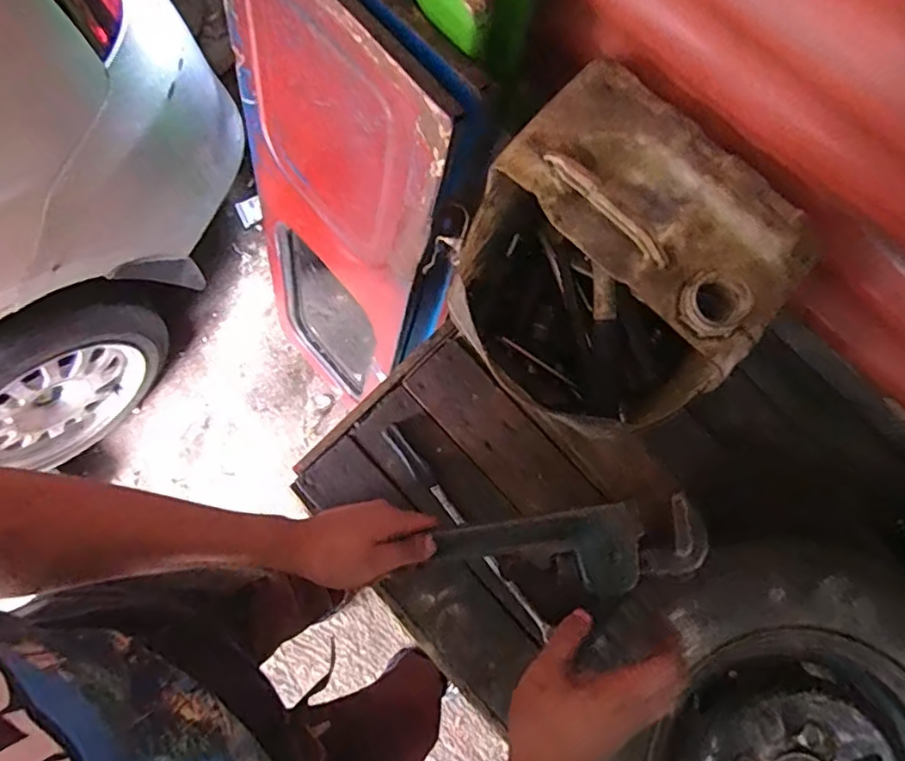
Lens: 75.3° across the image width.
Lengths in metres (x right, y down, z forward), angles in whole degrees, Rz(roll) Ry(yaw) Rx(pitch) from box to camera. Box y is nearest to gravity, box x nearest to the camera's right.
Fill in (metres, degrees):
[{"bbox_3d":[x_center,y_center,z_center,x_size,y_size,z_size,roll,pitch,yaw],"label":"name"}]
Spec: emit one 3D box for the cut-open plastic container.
[{"bbox_3d":[0.153,-0.100,0.646,0.231,0.291,0.288,-44,84,-9],"label":"cut-open plastic container"}]

